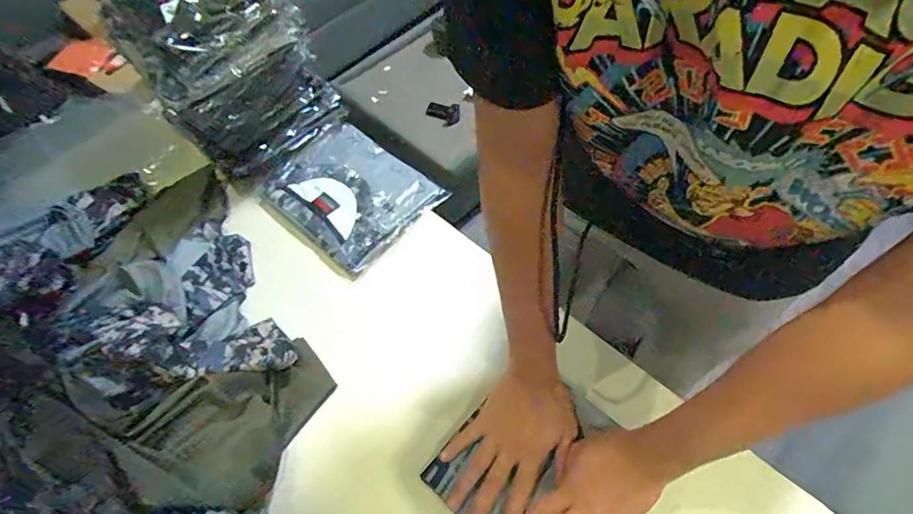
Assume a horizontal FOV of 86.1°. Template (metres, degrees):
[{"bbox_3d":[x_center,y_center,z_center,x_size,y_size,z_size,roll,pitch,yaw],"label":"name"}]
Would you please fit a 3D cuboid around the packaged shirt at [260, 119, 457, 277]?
[{"bbox_3d":[-0.169,-0.108,0.765,0.240,0.019,0.192,36,66,23],"label":"packaged shirt"}]

